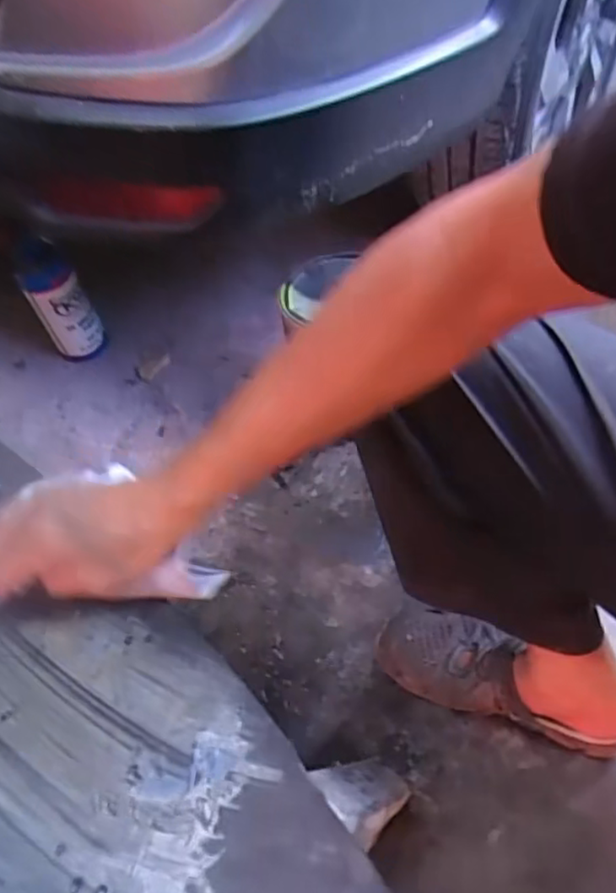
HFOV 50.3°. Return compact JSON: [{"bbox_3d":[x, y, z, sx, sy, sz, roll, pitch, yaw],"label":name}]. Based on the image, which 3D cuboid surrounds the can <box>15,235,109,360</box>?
[{"bbox_3d":[-0.373,-0.218,0.995,0.083,0.245,0.068,-23,52,-14],"label":"can"}]

